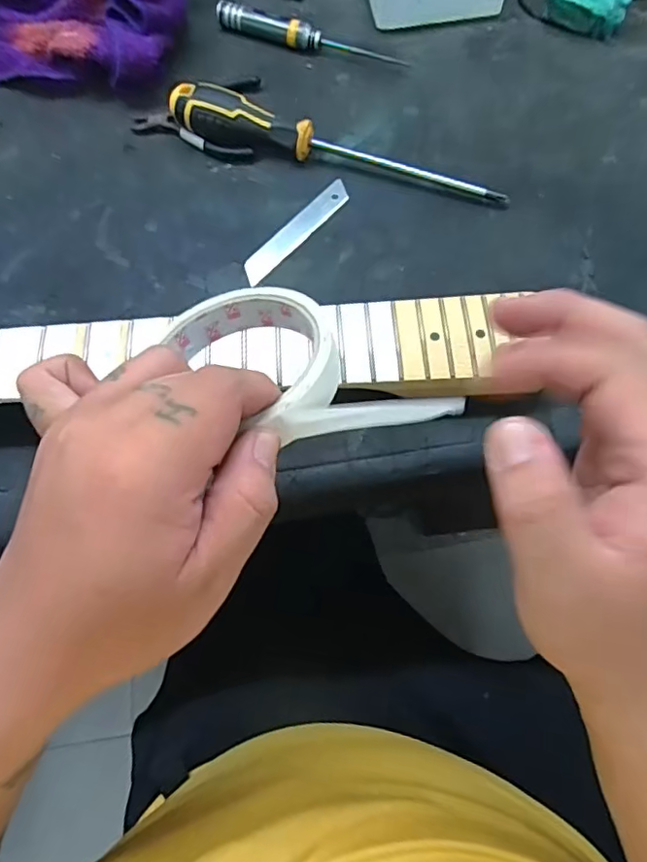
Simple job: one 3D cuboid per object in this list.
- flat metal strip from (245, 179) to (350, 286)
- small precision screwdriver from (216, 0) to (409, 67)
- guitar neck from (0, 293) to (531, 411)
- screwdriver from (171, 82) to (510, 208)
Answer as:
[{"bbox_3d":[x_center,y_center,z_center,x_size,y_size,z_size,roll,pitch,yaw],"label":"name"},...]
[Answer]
[{"bbox_3d":[-0.019,-0.143,0.396,0.019,0.004,0.103,39,77,14],"label":"flat metal strip"},{"bbox_3d":[-0.012,-0.319,0.447,0.154,0.020,0.020,16,72,7],"label":"small precision screwdriver"},{"bbox_3d":[-0.199,-0.035,0.342,0.601,0.032,0.073,-3,71,1],"label":"guitar neck"},{"bbox_3d":[0.008,-0.204,0.400,0.249,0.031,0.030,16,72,8],"label":"screwdriver"}]

